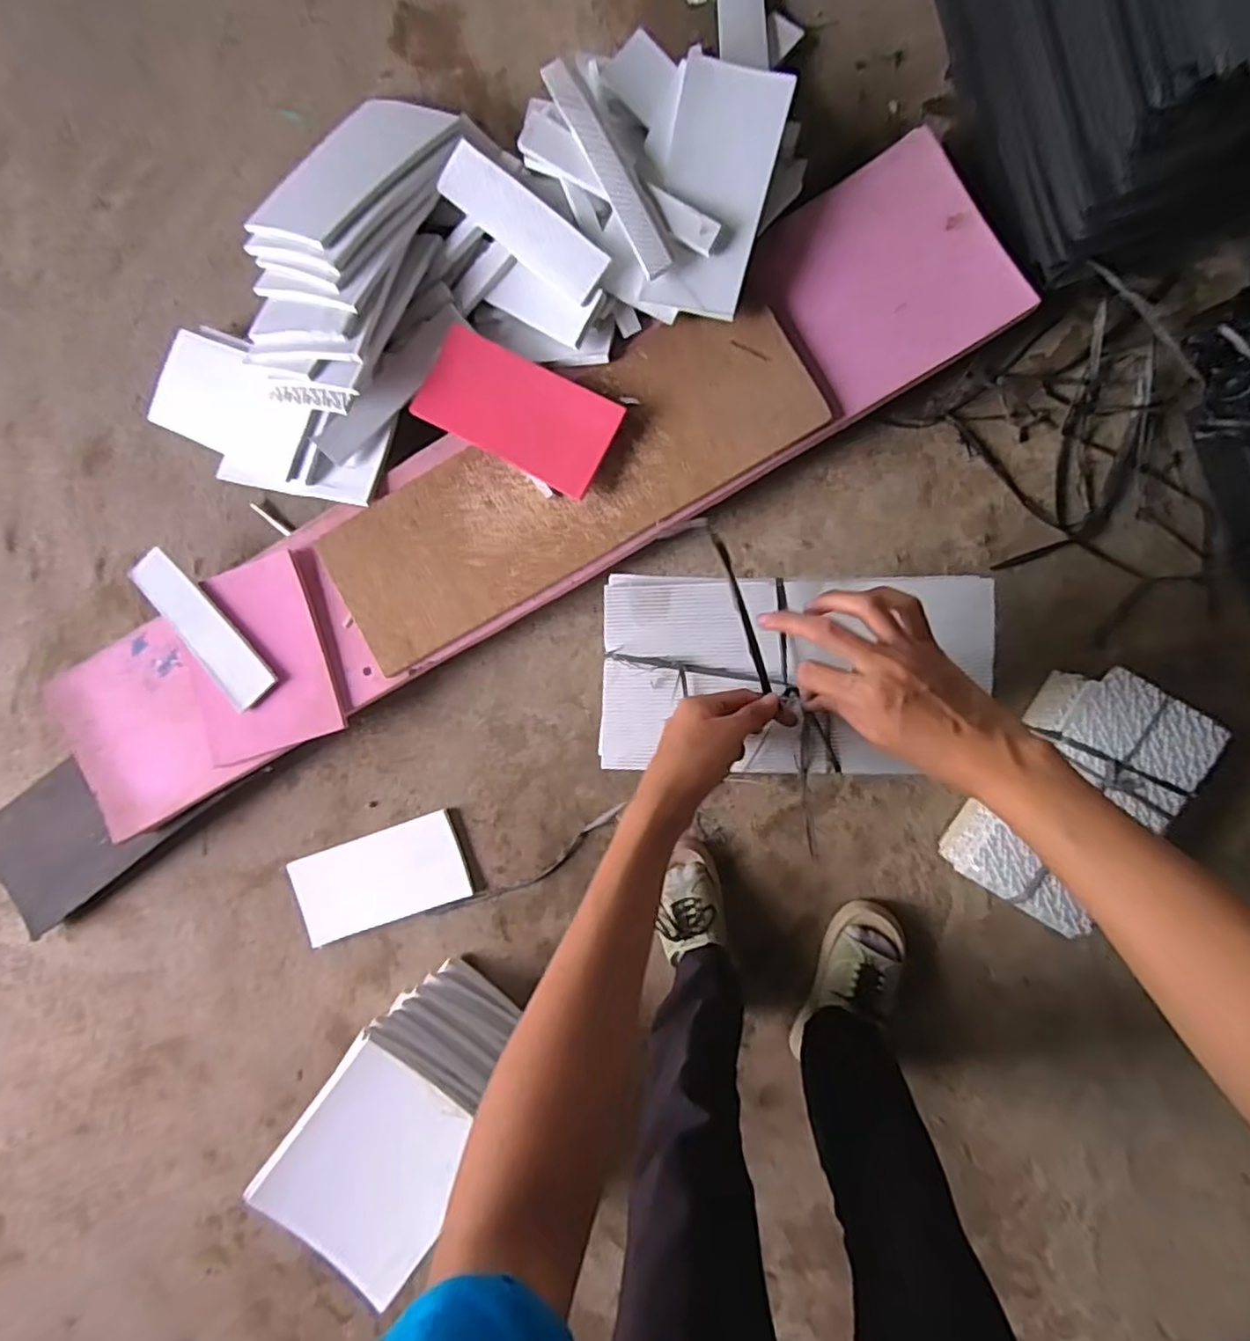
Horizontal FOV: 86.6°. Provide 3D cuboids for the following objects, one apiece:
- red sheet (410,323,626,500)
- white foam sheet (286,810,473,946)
[{"bbox_3d":[-0.147,-0.348,0.891,0.270,0.010,0.131,29,112,5],"label":"red sheet"},{"bbox_3d":[-0.373,0.318,1.016,0.270,0.029,0.133,-21,88,7],"label":"white foam sheet"}]

